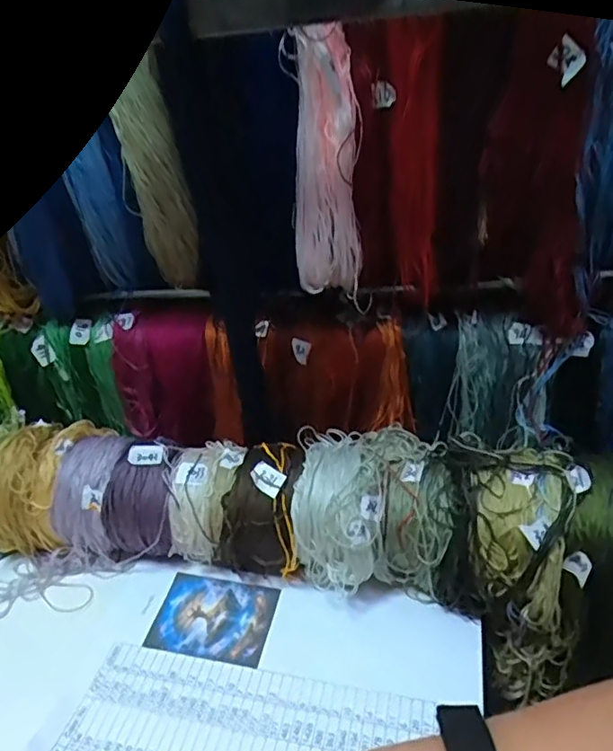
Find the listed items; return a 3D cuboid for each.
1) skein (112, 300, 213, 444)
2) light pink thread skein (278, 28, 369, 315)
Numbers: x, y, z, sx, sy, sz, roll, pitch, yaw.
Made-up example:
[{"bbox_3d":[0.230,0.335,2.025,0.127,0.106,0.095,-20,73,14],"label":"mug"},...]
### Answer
[{"bbox_3d":[-0.158,0.003,0.631,0.101,0.146,0.058,-4,34,4],"label":"skein"},{"bbox_3d":[0.014,-0.165,0.469,0.052,0.207,0.023,-1,34,7],"label":"light pink thread skein"}]

